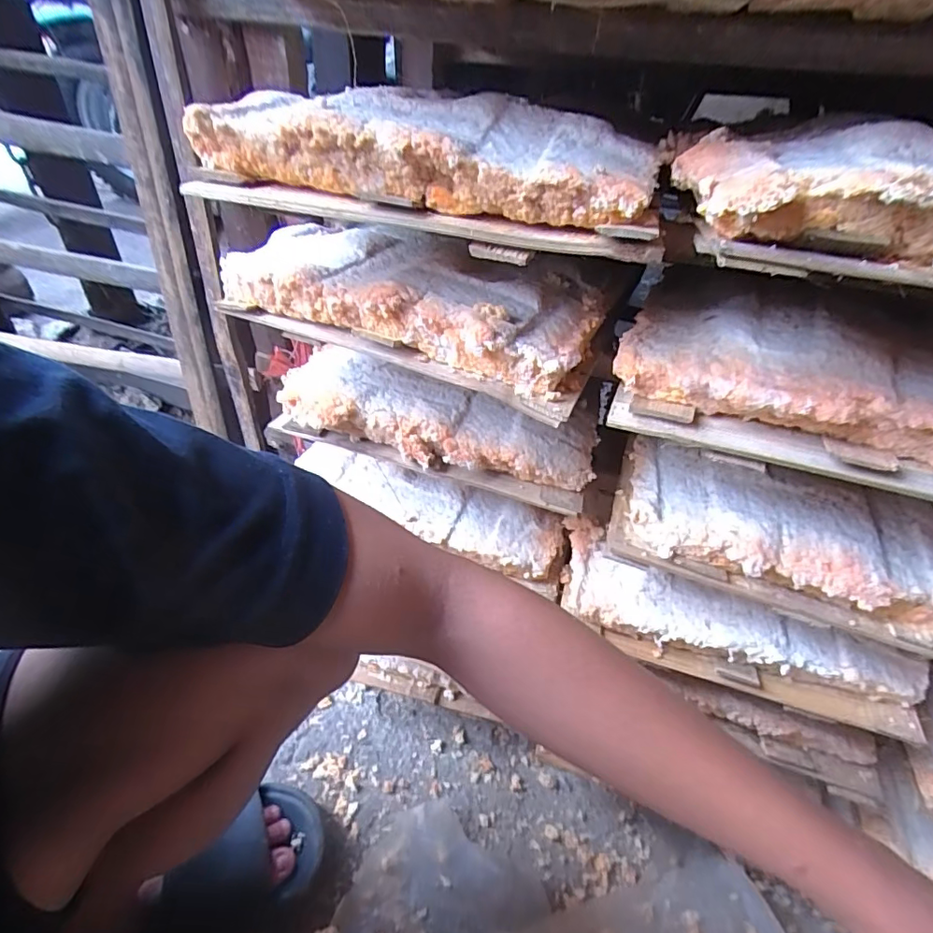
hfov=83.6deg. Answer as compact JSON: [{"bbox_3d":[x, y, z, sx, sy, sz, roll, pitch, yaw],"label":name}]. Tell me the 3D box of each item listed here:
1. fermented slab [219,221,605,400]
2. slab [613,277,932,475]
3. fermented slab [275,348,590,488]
[{"bbox_3d":[-0.031,-0.109,0.317,0.217,0.039,0.111,17,40,15],"label":"fermented slab"},{"bbox_3d":[0.192,-0.050,0.262,0.208,0.044,0.112,22,42,21],"label":"slab"},{"bbox_3d":[-0.021,-0.039,0.370,0.222,0.040,0.086,10,39,8],"label":"fermented slab"}]

